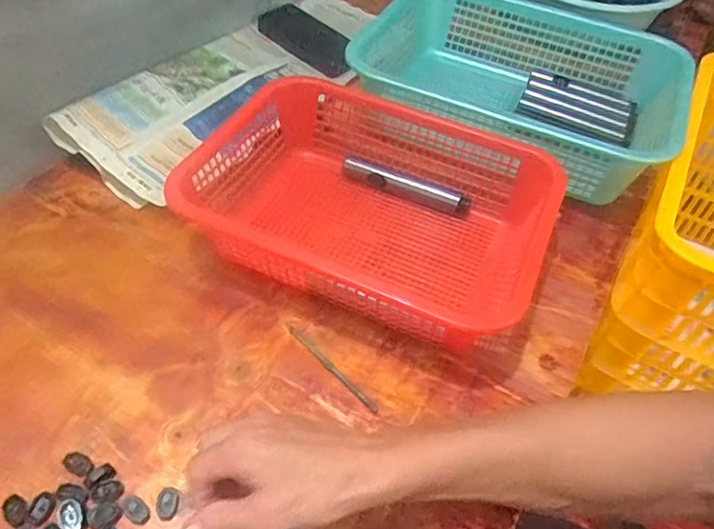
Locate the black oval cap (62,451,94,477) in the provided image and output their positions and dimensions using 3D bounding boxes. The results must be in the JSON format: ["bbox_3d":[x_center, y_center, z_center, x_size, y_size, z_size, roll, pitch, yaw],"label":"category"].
[{"bbox_3d":[-0.213,0.152,0.417,0.023,0.004,0.015,28,53,17],"label":"black oval cap"}]

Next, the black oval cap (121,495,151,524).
[{"bbox_3d":[-0.161,0.178,0.397,0.023,0.004,0.014,35,56,22],"label":"black oval cap"}]

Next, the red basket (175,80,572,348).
[{"bbox_3d":[-0.003,-0.060,0.560,0.368,0.097,0.248,21,52,13],"label":"red basket"}]

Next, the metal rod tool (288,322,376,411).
[{"bbox_3d":[-0.024,0.091,0.487,0.115,0.004,0.007,38,57,24],"label":"metal rod tool"}]

